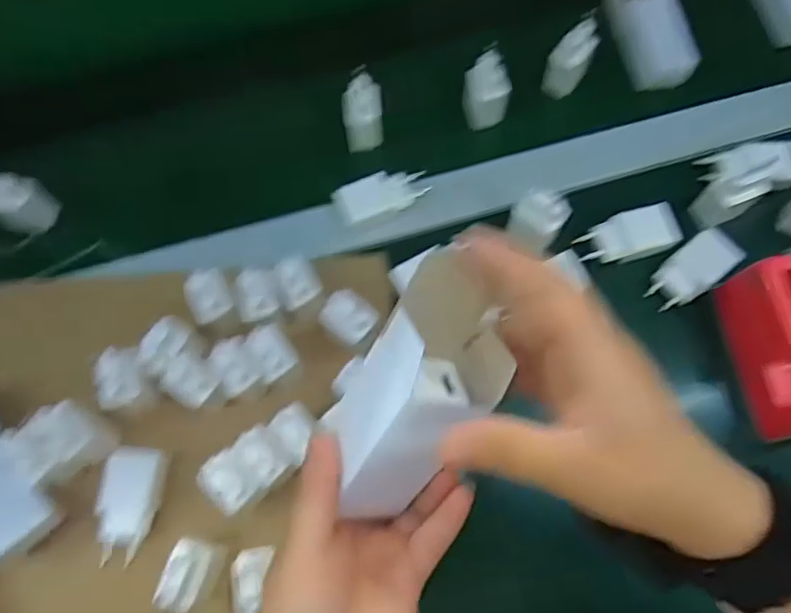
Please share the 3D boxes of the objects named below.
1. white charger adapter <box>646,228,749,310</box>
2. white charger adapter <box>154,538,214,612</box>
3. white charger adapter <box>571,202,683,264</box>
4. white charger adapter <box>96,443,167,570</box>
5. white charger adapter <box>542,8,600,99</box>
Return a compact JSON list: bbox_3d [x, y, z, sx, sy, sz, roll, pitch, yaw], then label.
[{"bbox_3d":[0.256,-0.032,0.499,0.079,0.025,0.041,-36,75,-11],"label":"white charger adapter"},{"bbox_3d":[-0.145,0.182,0.393,0.025,0.026,0.045,15,72,5],"label":"white charger adapter"},{"bbox_3d":[0.206,-0.061,0.519,0.076,0.022,0.042,-17,78,6],"label":"white charger adapter"},{"bbox_3d":[-0.204,0.151,0.443,0.042,0.023,0.082,7,71,2],"label":"white charger adapter"},{"bbox_3d":[0.175,-0.248,0.576,0.032,0.083,0.027,37,47,15],"label":"white charger adapter"}]

